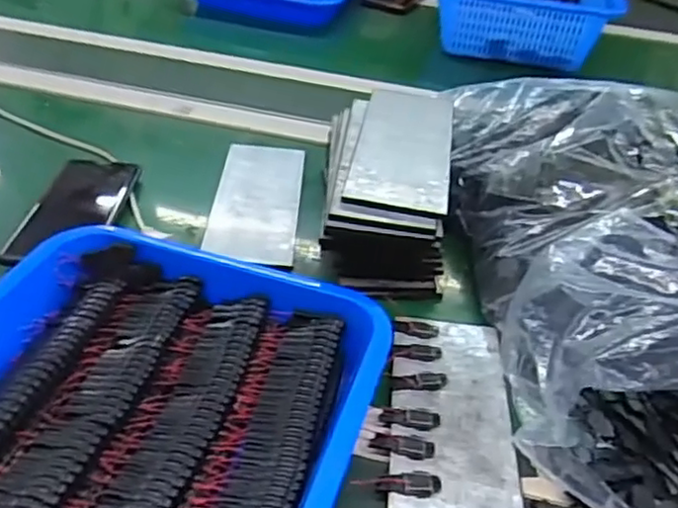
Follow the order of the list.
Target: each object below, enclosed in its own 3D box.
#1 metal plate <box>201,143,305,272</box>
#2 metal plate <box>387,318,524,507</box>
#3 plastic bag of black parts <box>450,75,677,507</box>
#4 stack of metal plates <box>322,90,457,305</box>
[{"bbox_3d":[-0.076,-0.052,0.648,0.078,0.008,0.195,4,38,-2],"label":"metal plate"},{"bbox_3d":[0.074,0.111,0.445,0.079,0.011,0.201,7,38,1],"label":"metal plate"},{"bbox_3d":[0.270,0.005,0.530,0.314,0.107,0.454,2,38,-5],"label":"plastic bag of black parts"},{"bbox_3d":[0.045,-0.058,0.601,0.096,0.094,0.214,7,36,2],"label":"stack of metal plates"}]

